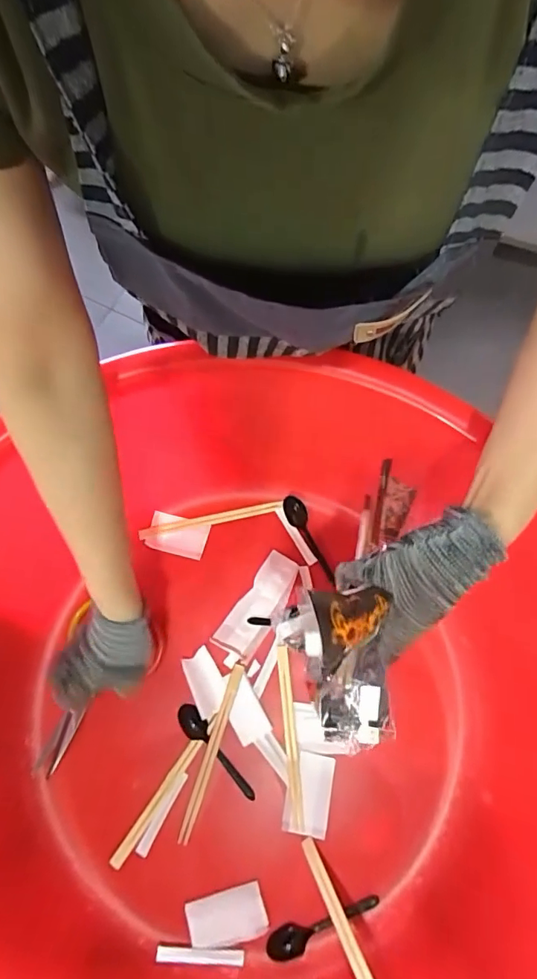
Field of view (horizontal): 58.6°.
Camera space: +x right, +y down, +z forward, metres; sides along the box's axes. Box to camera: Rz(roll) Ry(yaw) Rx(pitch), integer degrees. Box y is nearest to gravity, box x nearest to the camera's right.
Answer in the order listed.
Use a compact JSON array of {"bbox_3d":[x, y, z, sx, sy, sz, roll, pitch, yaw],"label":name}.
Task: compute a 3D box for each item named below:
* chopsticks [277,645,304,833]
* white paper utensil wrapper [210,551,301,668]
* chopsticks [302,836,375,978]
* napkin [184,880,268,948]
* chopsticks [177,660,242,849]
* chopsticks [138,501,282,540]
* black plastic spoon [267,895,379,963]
[{"bbox_3d":[0.025,0.279,0.547,0.013,0.005,0.189,-5,73,0],"label":"chopsticks"},{"bbox_3d":[-0.011,0.141,0.589,0.050,0.006,0.132,33,77,11],"label":"white paper utensil wrapper"},{"bbox_3d":[0.077,0.421,0.440,0.014,0.007,0.191,-31,34,-7],"label":"chopsticks"},{"bbox_3d":[-0.044,0.451,0.504,0.081,0.007,0.048,-16,73,-3],"label":"napkin"},{"bbox_3d":[-0.064,0.298,0.547,0.014,0.004,0.189,17,74,7],"label":"chopsticks"},{"bbox_3d":[-0.075,0.039,0.623,0.185,0.011,0.015,-12,73,-2],"label":"chopsticks"},{"bbox_3d":[0.057,0.455,0.497,0.122,0.013,0.030,-16,73,-3],"label":"black plastic spoon"}]

